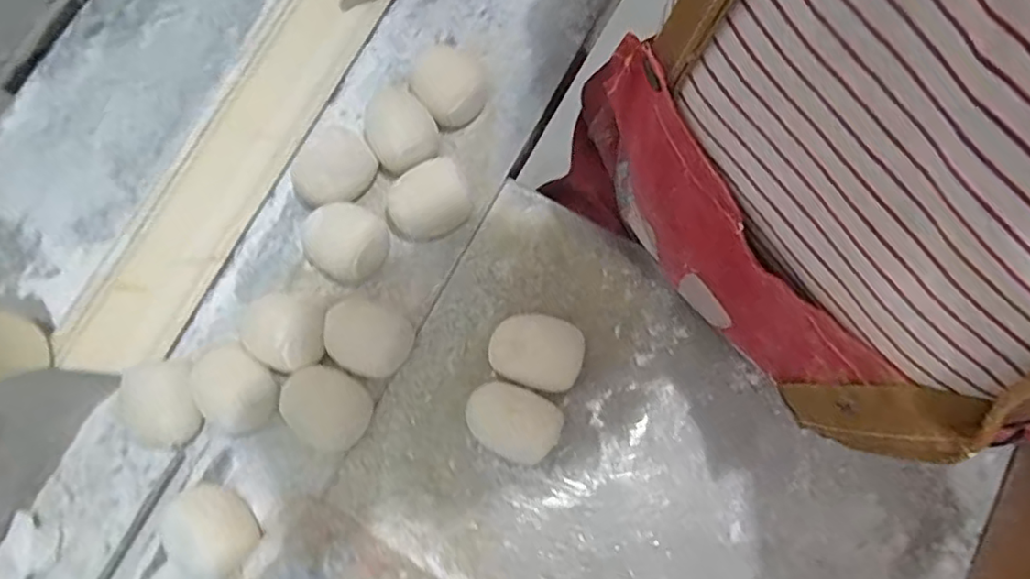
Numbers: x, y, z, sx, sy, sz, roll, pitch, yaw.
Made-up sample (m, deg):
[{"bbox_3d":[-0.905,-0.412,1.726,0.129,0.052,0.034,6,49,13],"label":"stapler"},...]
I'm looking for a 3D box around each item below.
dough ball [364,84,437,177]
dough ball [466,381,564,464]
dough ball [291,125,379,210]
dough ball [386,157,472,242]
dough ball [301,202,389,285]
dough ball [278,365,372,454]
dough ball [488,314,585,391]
[{"bbox_3d":[-0.096,-0.133,0.488,0.053,0.034,0.080,-28,81,-6],"label":"dough ball"},{"bbox_3d":[-0.002,0.095,0.440,0.066,0.041,0.047,26,80,4],"label":"dough ball"},{"bbox_3d":[-0.147,-0.097,0.477,0.065,0.034,0.059,-41,82,-8],"label":"dough ball"},{"bbox_3d":[-0.067,-0.071,0.475,0.067,0.034,0.054,-27,81,-6],"label":"dough ball"},{"bbox_3d":[-0.132,-0.038,0.466,0.058,0.040,0.061,0,79,-1],"label":"dough ball"},{"bbox_3d":[-0.139,0.088,0.446,0.061,0.029,0.052,33,80,5],"label":"dough ball"},{"bbox_3d":[0.016,0.047,0.455,0.066,0.031,0.051,14,79,2],"label":"dough ball"}]

